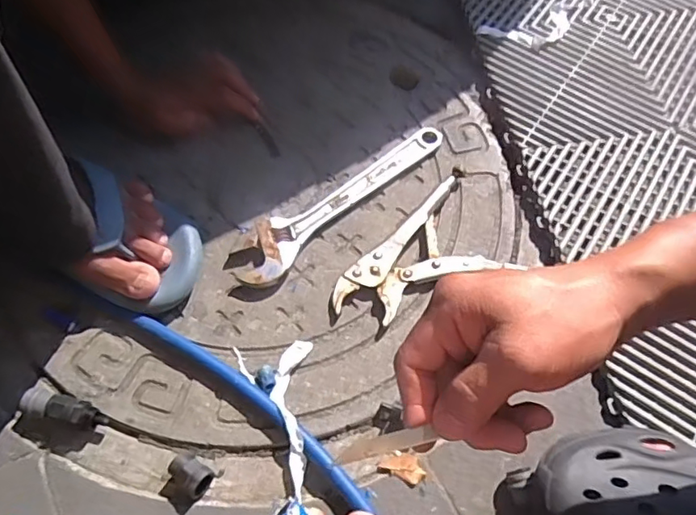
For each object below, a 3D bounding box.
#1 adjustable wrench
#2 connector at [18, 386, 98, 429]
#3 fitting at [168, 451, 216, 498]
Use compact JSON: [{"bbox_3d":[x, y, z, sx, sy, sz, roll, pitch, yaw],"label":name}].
[{"bbox_3d":[-0.009,-0.072,0.622,0.059,0.019,0.290,40,68,19],"label":"adjustable wrench"},{"bbox_3d":[-0.261,0.138,0.504,0.069,0.025,0.024,12,62,6],"label":"connector"},{"bbox_3d":[-0.138,0.186,0.481,0.041,0.026,0.025,35,67,17],"label":"fitting"}]

